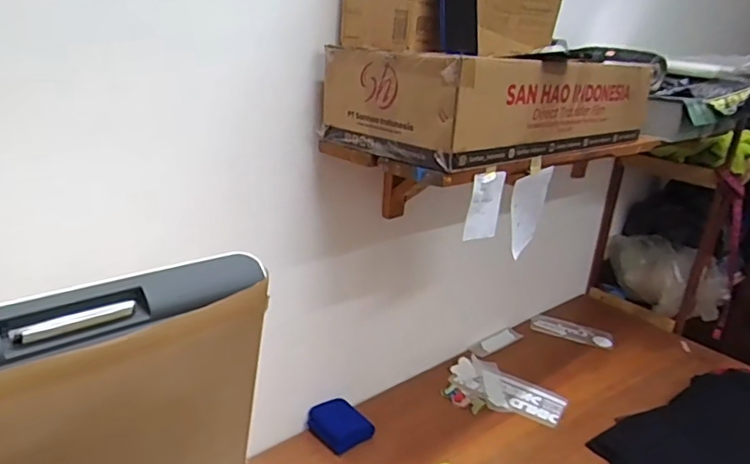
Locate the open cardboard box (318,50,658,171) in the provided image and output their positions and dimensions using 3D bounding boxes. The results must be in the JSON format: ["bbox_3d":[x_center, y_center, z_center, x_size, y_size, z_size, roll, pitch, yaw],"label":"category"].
[{"bbox_3d":[0.229,-0.246,0.982,0.570,0.146,0.277,-13,29,-38],"label":"open cardboard box"}]

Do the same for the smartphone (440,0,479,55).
[{"bbox_3d":[0.124,-0.334,0.785,0.067,0.149,0.011,-12,16,-24],"label":"smartphone"}]

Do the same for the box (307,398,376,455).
[{"bbox_3d":[-0.074,0.414,1.183,0.119,0.037,0.136,-17,31,-42],"label":"box"}]

